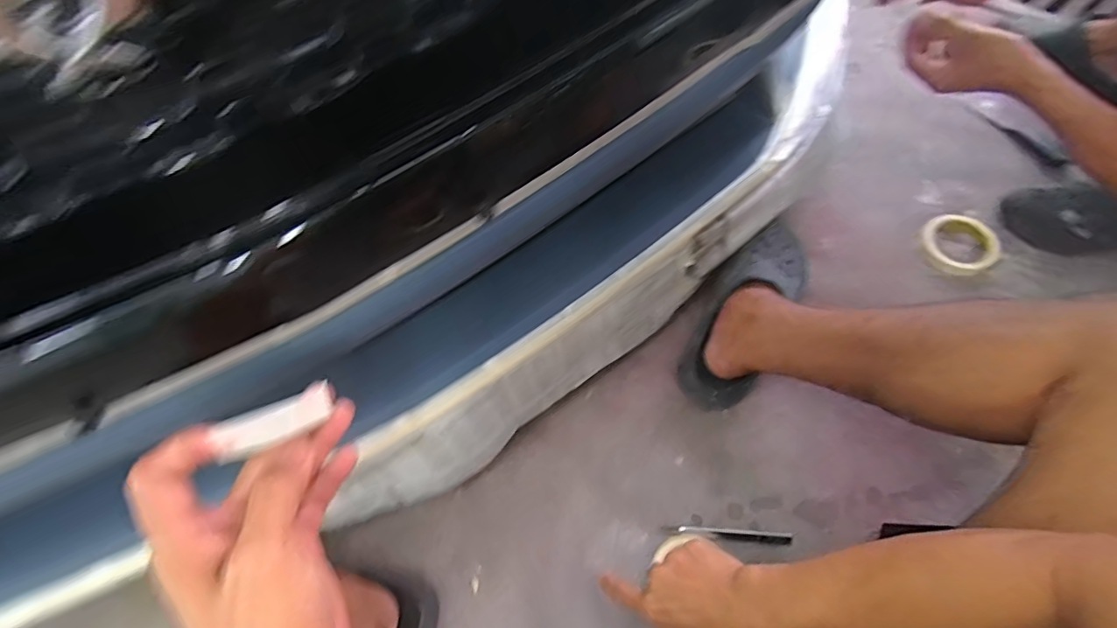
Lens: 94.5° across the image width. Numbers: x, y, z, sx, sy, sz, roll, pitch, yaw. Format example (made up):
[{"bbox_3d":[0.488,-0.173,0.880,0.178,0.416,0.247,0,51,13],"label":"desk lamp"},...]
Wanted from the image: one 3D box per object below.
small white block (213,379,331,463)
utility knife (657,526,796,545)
[{"bbox_3d":[-0.153,0.058,0.280,0.059,0.012,0.020,-28,92,-47],"label":"small white block"},{"bbox_3d":[0.196,0.256,0.598,0.140,0.019,0.013,4,63,5],"label":"utility knife"}]

